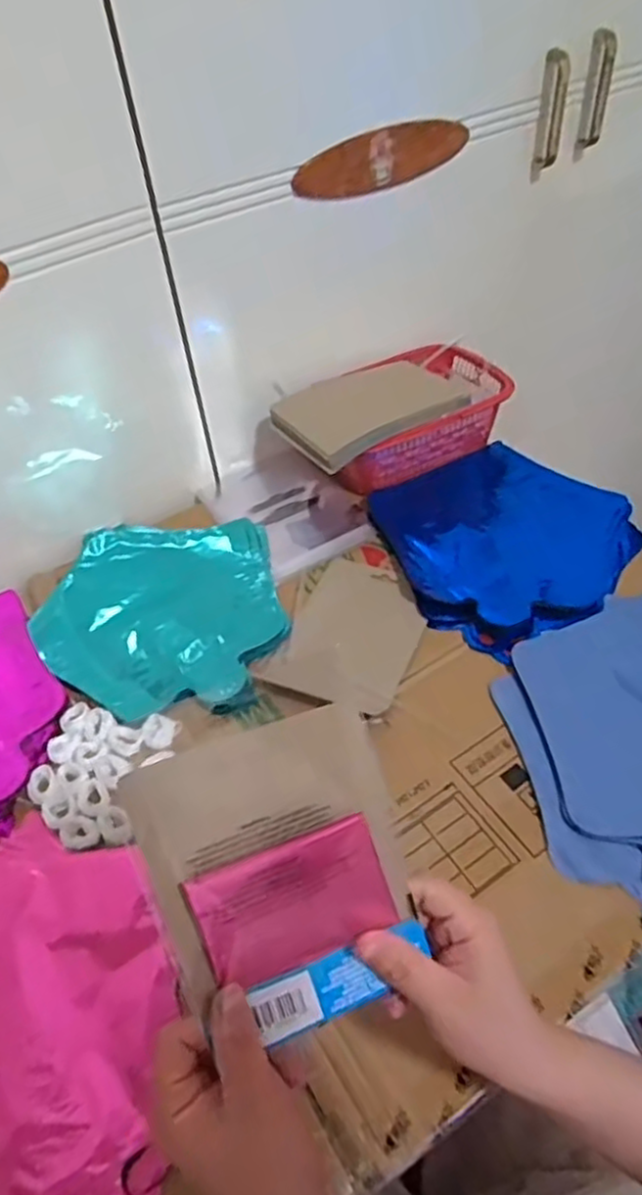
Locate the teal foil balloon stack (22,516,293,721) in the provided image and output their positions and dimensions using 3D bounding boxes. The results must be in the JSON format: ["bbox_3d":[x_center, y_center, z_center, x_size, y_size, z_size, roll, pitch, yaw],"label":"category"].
[{"bbox_3d":[-0.145,0.012,0.652,0.217,0.012,0.217,-2,48,3],"label":"teal foil balloon stack"}]

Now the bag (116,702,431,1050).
[{"bbox_3d":[-0.018,0.134,0.339,0.118,0.022,0.140,-18,88,-8],"label":"bag"}]

